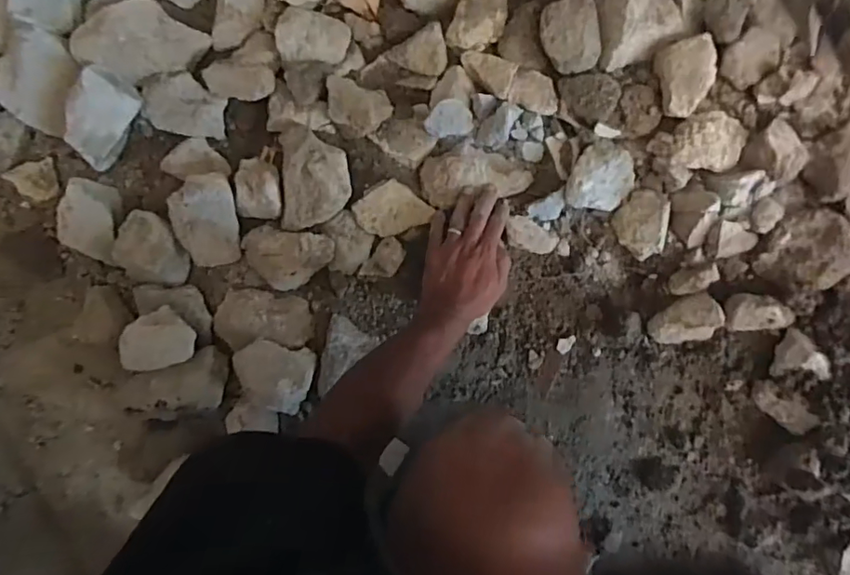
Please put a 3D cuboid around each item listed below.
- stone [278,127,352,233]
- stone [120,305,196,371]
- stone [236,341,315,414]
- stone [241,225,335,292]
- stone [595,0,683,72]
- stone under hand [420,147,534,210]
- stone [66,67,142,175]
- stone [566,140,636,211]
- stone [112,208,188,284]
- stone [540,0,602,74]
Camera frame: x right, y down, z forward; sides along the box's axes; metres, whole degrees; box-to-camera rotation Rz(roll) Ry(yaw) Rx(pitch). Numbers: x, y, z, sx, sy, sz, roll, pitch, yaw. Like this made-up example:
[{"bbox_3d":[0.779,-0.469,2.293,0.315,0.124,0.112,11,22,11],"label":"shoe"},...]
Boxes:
[{"bbox_3d":[-0.130,-0.131,0.642,0.079,0.037,0.118,-4,90,8],"label":"stone"},{"bbox_3d":[-0.315,0.059,0.635,0.074,0.046,0.074,-2,94,-27],"label":"stone"},{"bbox_3d":[-0.185,0.106,0.653,0.092,0.038,0.074,9,91,8],"label":"stone"},{"bbox_3d":[-0.171,-0.033,0.644,0.109,0.043,0.071,9,91,8],"label":"stone"},{"bbox_3d":[0.231,-0.300,0.582,0.087,0.044,0.094,-13,88,8],"label":"stone"},{"bbox_3d":[0.060,-0.133,0.641,0.127,0.043,0.069,-2,90,6],"label":"stone under hand"},{"bbox_3d":[-0.398,-0.206,0.660,0.051,0.070,0.111,37,95,6],"label":"stone"},{"bbox_3d":[0.200,-0.123,0.609,0.066,0.041,0.082,29,94,7],"label":"stone"},{"bbox_3d":[-0.348,-0.050,0.683,0.072,0.051,0.100,-15,88,8],"label":"stone"},{"bbox_3d":[0.161,-0.278,0.594,0.061,0.038,0.068,-16,88,8],"label":"stone"}]

